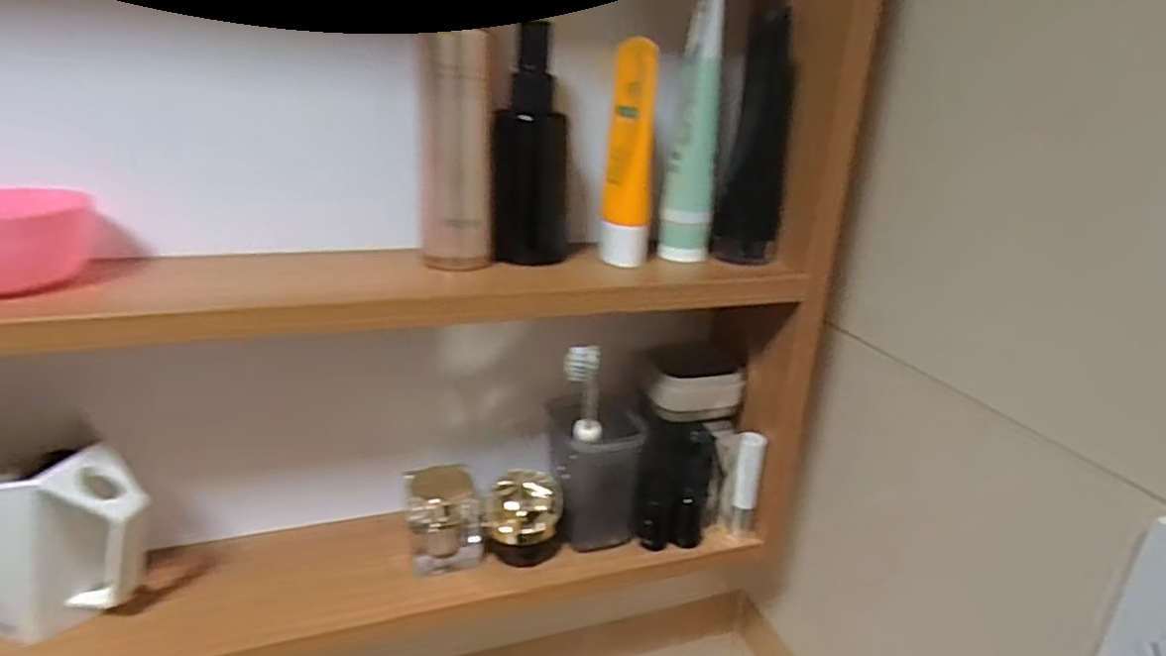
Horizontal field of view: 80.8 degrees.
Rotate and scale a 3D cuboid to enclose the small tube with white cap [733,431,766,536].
[{"bbox_3d":[0.115,0.110,0.481,0.017,0.076,0.013,10,22,17],"label":"small tube with white cap"}]

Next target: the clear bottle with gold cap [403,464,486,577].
[{"bbox_3d":[-0.091,0.127,0.452,0.050,0.066,0.044,-2,21,-12],"label":"clear bottle with gold cap"}]

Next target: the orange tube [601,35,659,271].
[{"bbox_3d":[0.028,-0.103,0.408,0.029,0.124,0.036,4,21,3],"label":"orange tube"}]

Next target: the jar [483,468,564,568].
[{"bbox_3d":[-0.039,0.126,0.455,0.050,0.053,0.043,5,21,6],"label":"jar"}]

